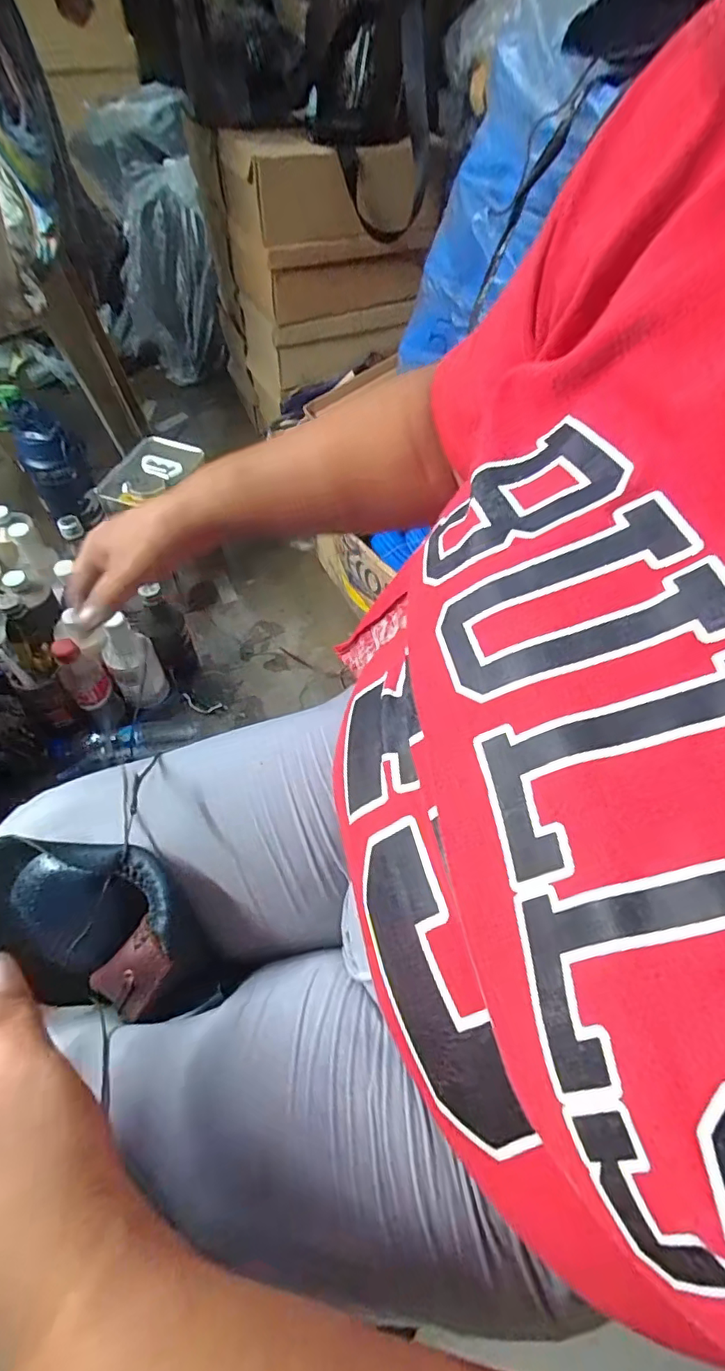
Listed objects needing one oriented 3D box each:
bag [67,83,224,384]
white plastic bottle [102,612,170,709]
[{"bbox_3d":[-0.471,-1.005,1.185,0.243,0.583,0.253,-15,17,-13],"label":"bag"},{"bbox_3d":[-0.334,-0.033,0.788,0.066,0.152,0.061,-25,63,-18],"label":"white plastic bottle"}]

